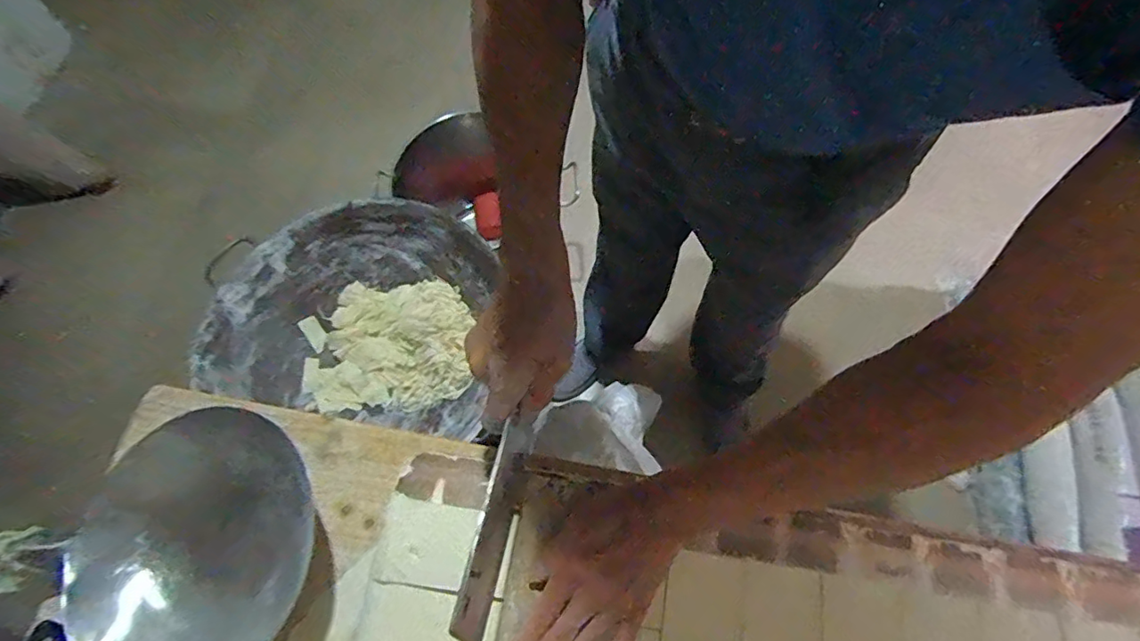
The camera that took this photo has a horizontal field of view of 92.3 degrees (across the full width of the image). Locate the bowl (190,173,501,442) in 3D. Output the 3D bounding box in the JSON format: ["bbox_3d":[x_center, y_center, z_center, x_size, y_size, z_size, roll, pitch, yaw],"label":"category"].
[{"bbox_3d":[-0.363,-0.017,0.982,0.461,0.144,0.424,7,70,4],"label":"bowl"}]

